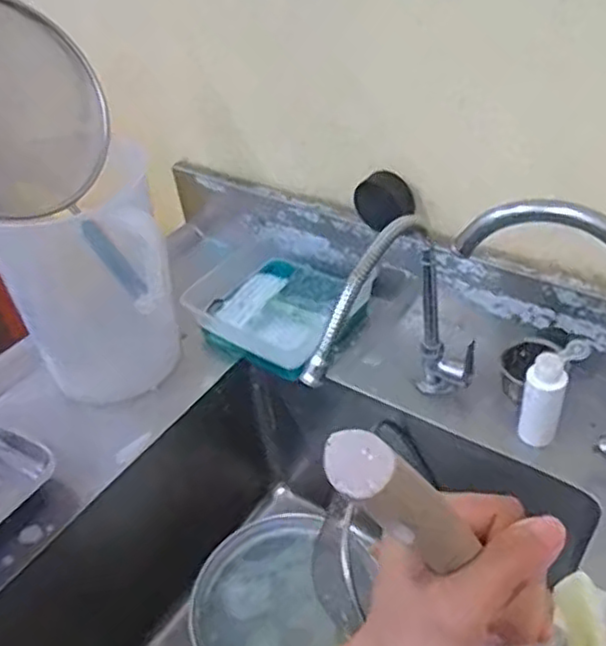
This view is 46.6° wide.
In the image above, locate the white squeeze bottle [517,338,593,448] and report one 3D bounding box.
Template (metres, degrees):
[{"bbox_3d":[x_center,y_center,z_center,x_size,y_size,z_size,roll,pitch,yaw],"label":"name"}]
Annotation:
[{"bbox_3d":[0.255,0.071,0.726,0.057,0.120,0.034,-30,46,-24],"label":"white squeeze bottle"}]

